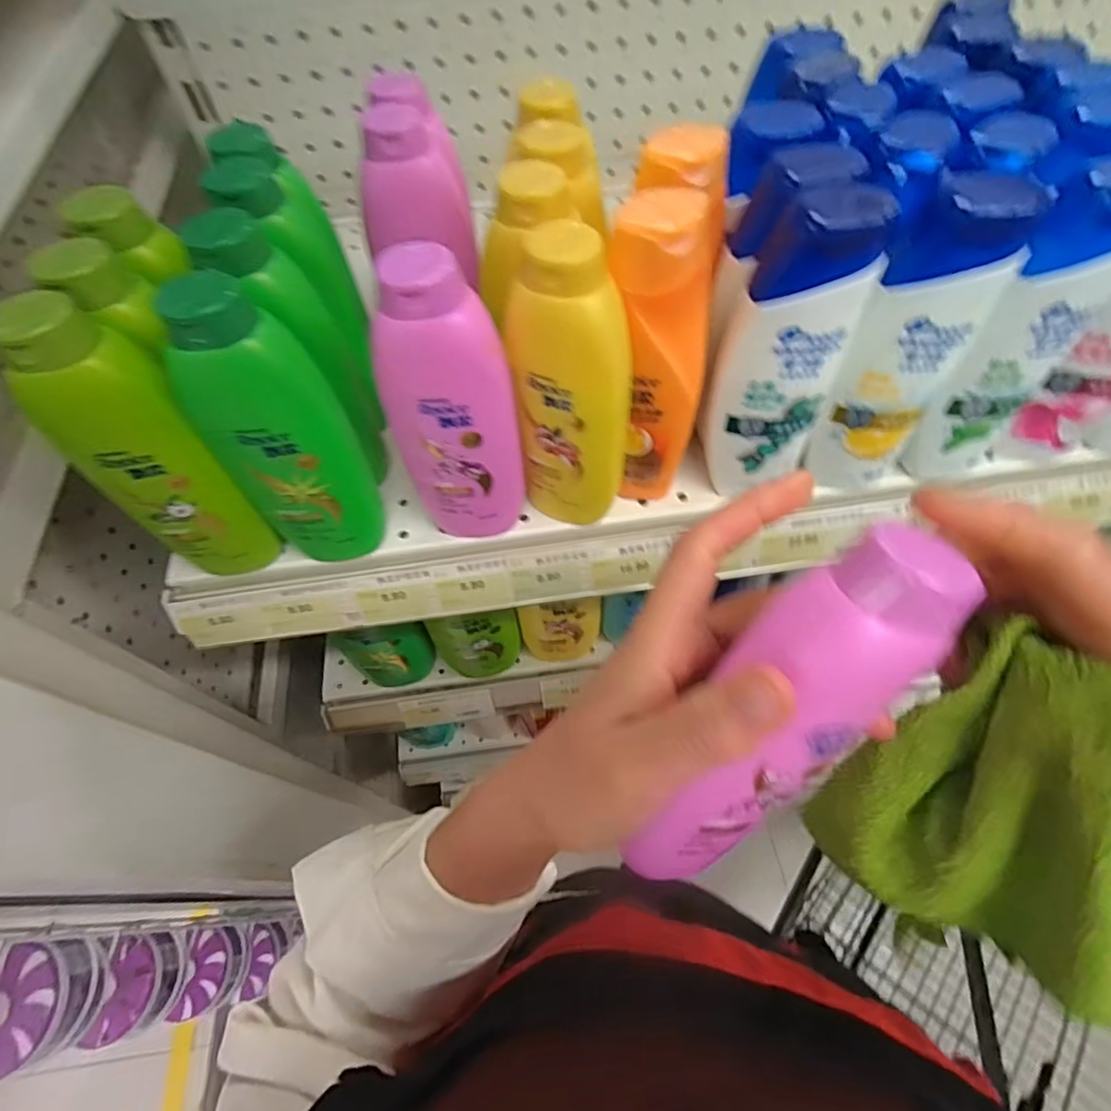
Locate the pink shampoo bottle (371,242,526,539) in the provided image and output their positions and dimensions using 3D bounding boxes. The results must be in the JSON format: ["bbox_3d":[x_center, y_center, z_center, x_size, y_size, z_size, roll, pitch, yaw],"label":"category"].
[{"bbox_3d":[-0.049,-0.069,0.292,0.056,0.173,0.034,-8,56,-2],"label":"pink shampoo bottle"}]

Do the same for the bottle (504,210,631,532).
[{"bbox_3d":[0.009,-0.074,0.290,0.052,0.161,0.032,-18,61,-8],"label":"bottle"}]

